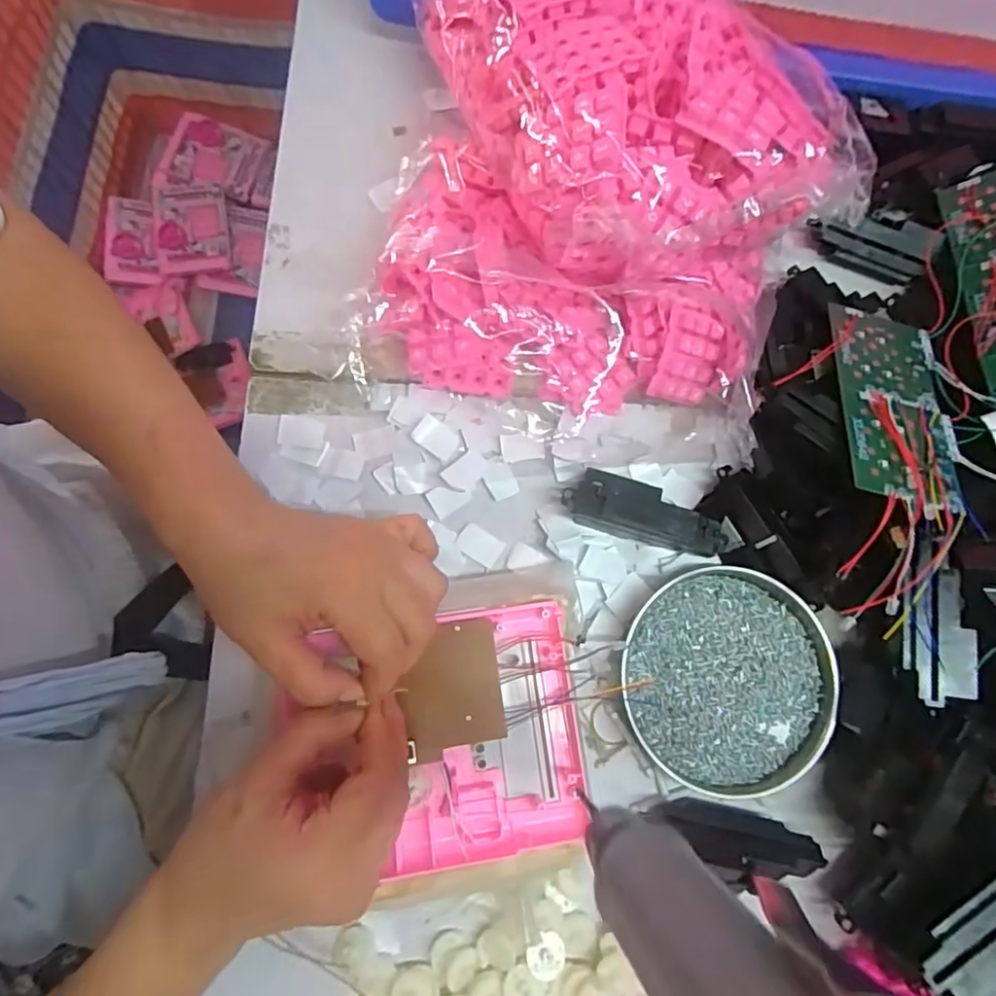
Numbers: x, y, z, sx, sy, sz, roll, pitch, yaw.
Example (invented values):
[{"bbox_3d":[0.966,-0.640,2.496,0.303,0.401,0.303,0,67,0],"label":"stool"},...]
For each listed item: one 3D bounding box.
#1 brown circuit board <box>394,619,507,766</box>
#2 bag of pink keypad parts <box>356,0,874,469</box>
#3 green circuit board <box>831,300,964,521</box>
[{"bbox_3d":[-0.027,0.110,0.347,0.056,0.009,0.072,-8,79,-3],"label":"brown circuit board"},{"bbox_3d":[0.061,-0.179,0.374,0.283,0.123,0.240,18,79,2],"label":"bag of pink keypad parts"},{"bbox_3d":[0.244,-0.058,0.367,0.070,0.010,0.148,12,60,1],"label":"green circuit board"}]

